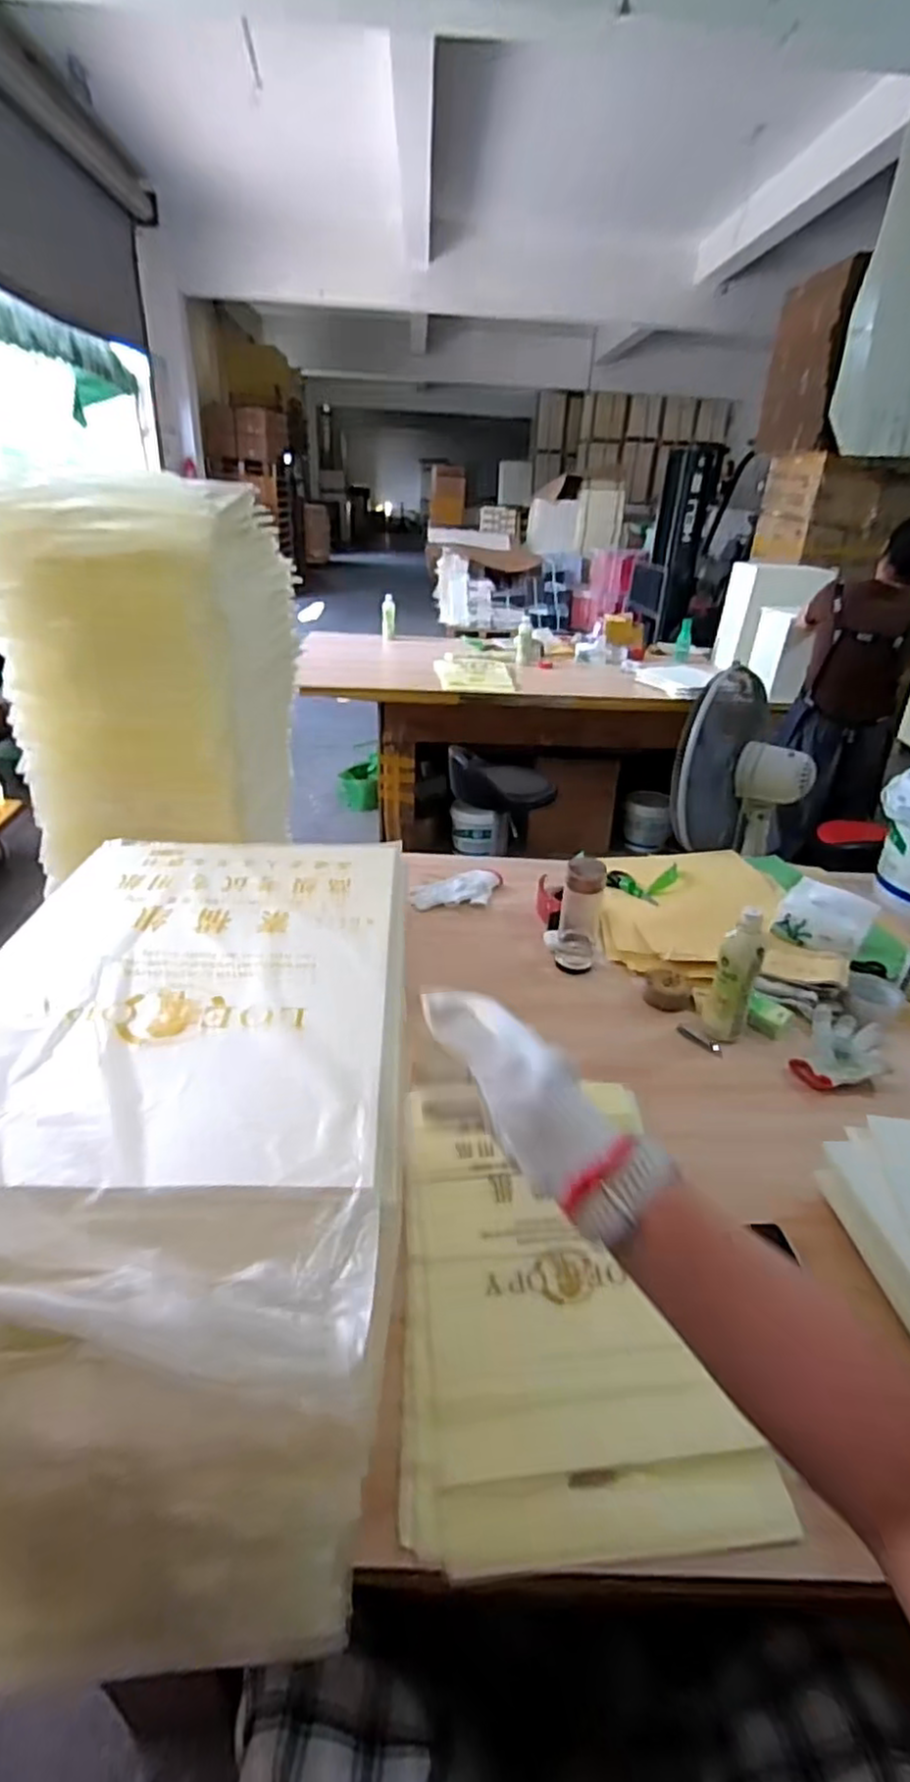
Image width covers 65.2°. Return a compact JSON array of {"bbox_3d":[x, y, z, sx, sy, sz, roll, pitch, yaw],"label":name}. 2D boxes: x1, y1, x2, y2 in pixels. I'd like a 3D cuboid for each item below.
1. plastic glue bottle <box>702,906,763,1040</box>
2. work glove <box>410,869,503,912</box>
[{"bbox_3d":[0.418,0.127,1.060,0.063,0.203,0.047,22,35,29],"label":"plastic glue bottle"},{"bbox_3d":[0.006,0.002,1.435,0.190,0.046,0.086,-4,30,-12],"label":"work glove"}]

